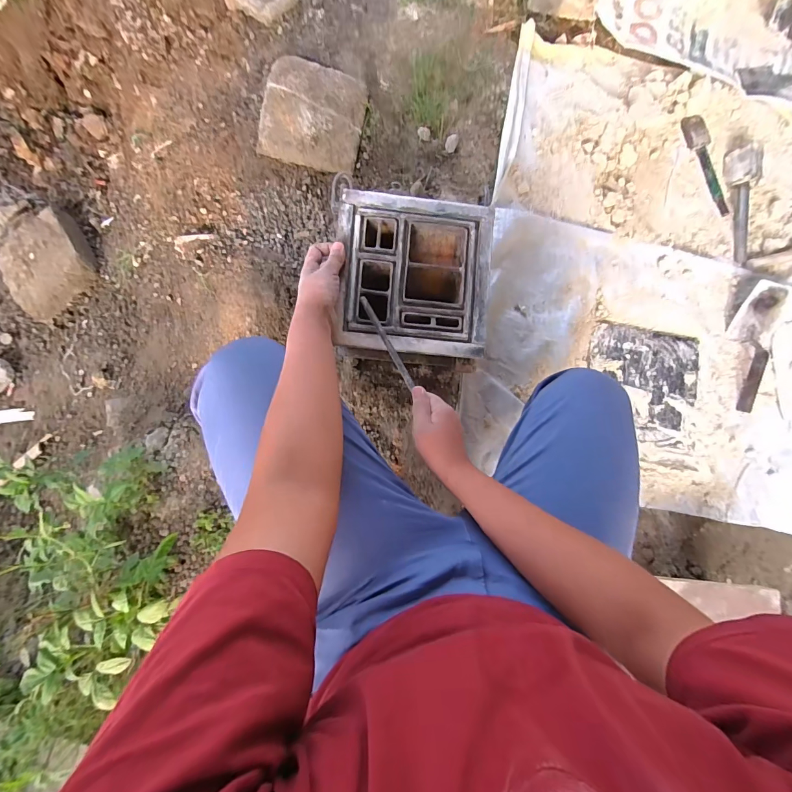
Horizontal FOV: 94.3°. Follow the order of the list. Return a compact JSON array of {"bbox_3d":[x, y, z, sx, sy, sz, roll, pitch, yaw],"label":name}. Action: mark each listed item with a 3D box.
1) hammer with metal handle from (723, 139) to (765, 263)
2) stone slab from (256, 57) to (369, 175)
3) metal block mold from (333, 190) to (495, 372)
[{"bbox_3d":[0.806,-0.444,0.837,0.063,0.042,0.278,-3,87,-4],"label":"hammer with metal handle"},{"bbox_3d":[-0.166,-0.571,0.754,0.197,0.057,0.203,12,81,-4],"label":"stone slab"},{"bbox_3d":[0.023,-0.180,0.616,0.235,0.113,0.249,6,86,-1],"label":"metal block mold"}]

